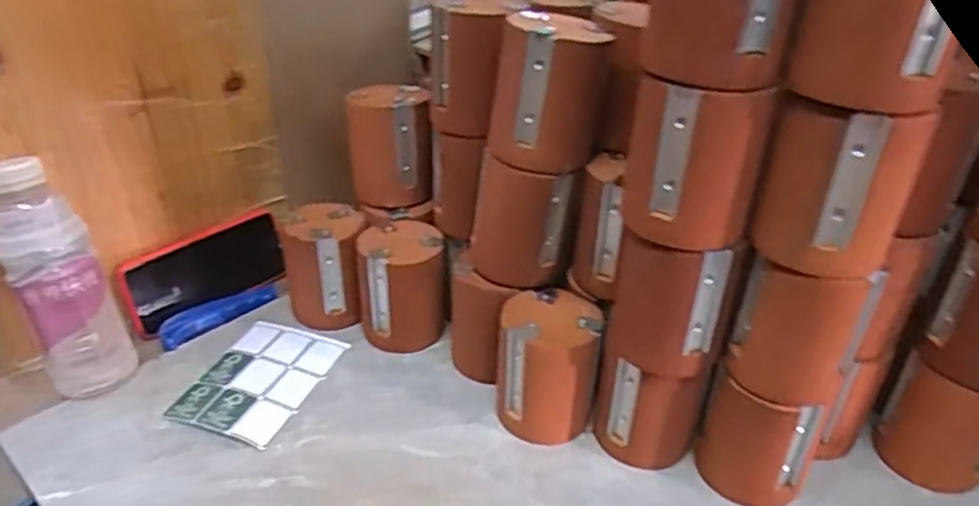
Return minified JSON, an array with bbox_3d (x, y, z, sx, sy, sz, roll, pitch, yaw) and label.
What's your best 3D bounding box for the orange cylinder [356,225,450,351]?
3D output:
[{"bbox_3d":[-0.083,0.031,0.651,0.079,0.100,0.073,-7,33,-14],"label":"orange cylinder"}]

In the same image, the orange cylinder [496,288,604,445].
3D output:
[{"bbox_3d":[0.046,0.091,0.562,0.079,0.101,0.075,6,32,6],"label":"orange cylinder"}]

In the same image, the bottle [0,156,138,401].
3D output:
[{"bbox_3d":[-0.349,0.026,0.564,0.070,0.192,0.064,28,40,36],"label":"bottle"}]

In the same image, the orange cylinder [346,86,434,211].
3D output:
[{"bbox_3d":[-0.099,-0.102,0.680,0.076,0.104,0.067,-7,34,-13],"label":"orange cylinder"}]

